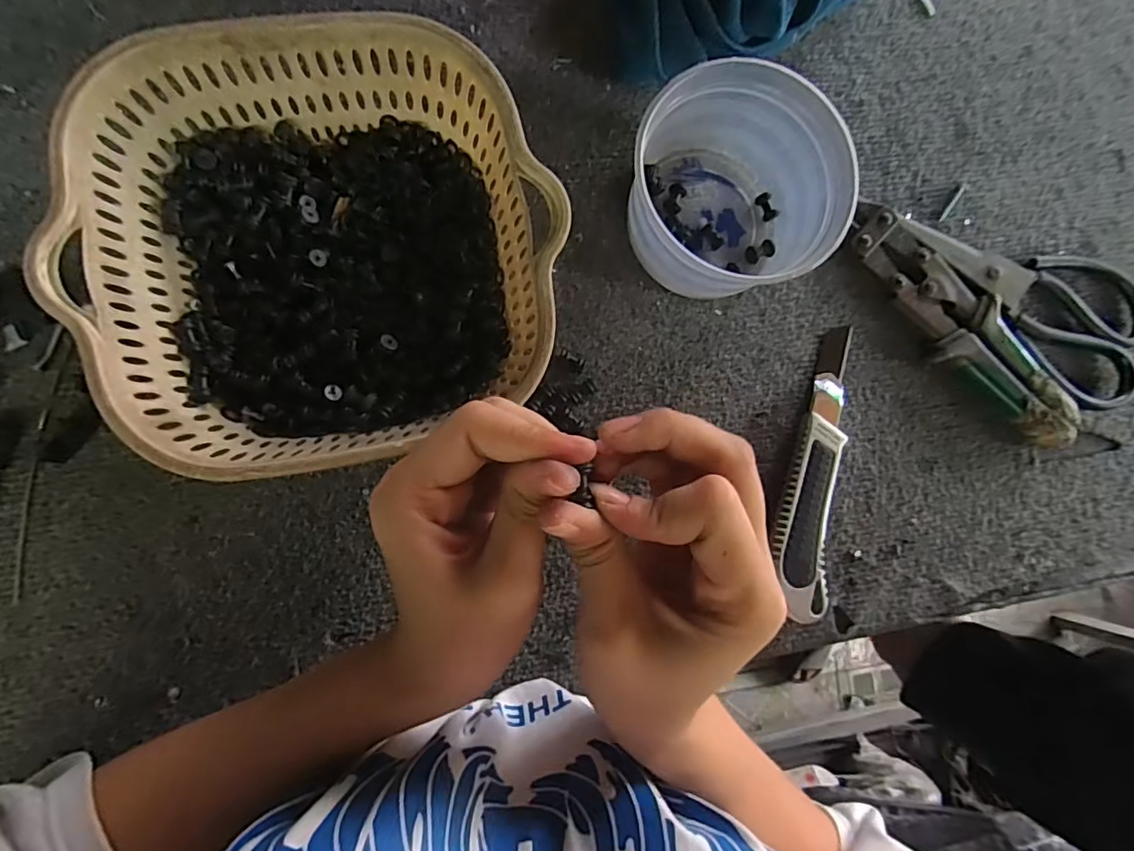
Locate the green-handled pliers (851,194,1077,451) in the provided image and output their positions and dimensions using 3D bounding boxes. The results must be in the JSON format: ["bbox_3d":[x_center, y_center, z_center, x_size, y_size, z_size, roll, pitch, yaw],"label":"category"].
[{"bbox_3d":[0.256,-0.065,0.359,0.192,0.021,0.050,42,83,-4],"label":"green-handled pliers"}]

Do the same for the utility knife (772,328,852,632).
[{"bbox_3d":[0.151,0.025,0.339,0.034,0.021,0.179,12,86,-7],"label":"utility knife"}]

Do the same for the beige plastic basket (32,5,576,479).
[{"bbox_3d":[-0.112,-0.077,0.276,0.211,0.081,0.192,-10,89,-8],"label":"beige plastic basket"}]

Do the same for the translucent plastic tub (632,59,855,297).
[{"bbox_3d":[0.092,-0.130,0.315,0.104,0.068,0.112,0,88,-8],"label":"translucent plastic tub"}]

